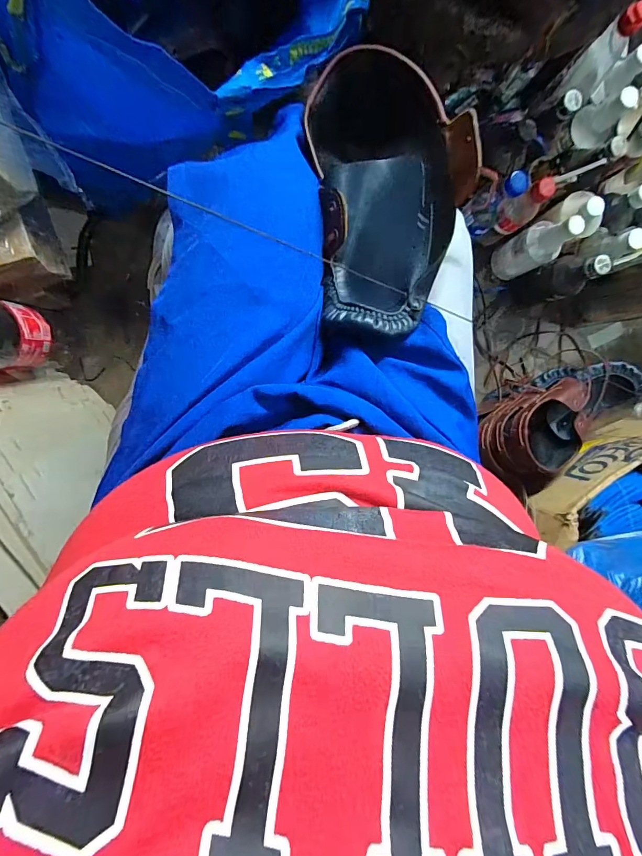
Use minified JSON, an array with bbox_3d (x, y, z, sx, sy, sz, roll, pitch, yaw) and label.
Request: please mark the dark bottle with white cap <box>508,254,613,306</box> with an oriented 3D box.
[{"bbox_3d":[0.418,-0.263,0.700,0.062,0.184,0.064,-1,97,-7],"label":"dark bottle with white cap"}]

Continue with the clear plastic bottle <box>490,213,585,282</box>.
[{"bbox_3d":[0.372,-0.314,0.679,0.058,0.163,0.067,-28,99,-3],"label":"clear plastic bottle"}]

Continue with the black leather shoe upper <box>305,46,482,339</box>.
[{"bbox_3d":[0.052,-0.194,0.319,0.106,0.102,0.233,-4,97,-6],"label":"black leather shoe upper"}]

